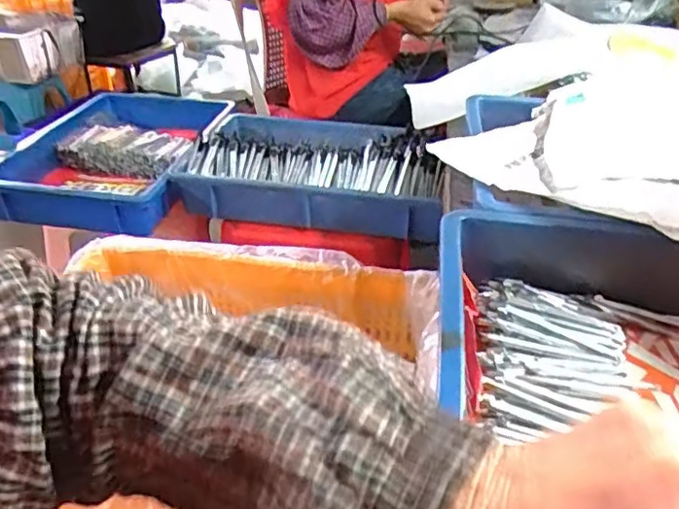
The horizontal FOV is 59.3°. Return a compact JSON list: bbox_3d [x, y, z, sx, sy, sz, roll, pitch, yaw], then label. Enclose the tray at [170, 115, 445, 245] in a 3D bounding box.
[{"bbox_3d":[-0.025,-0.151,0.982,0.387,0.118,0.280,7,33,9],"label":"tray"}]

